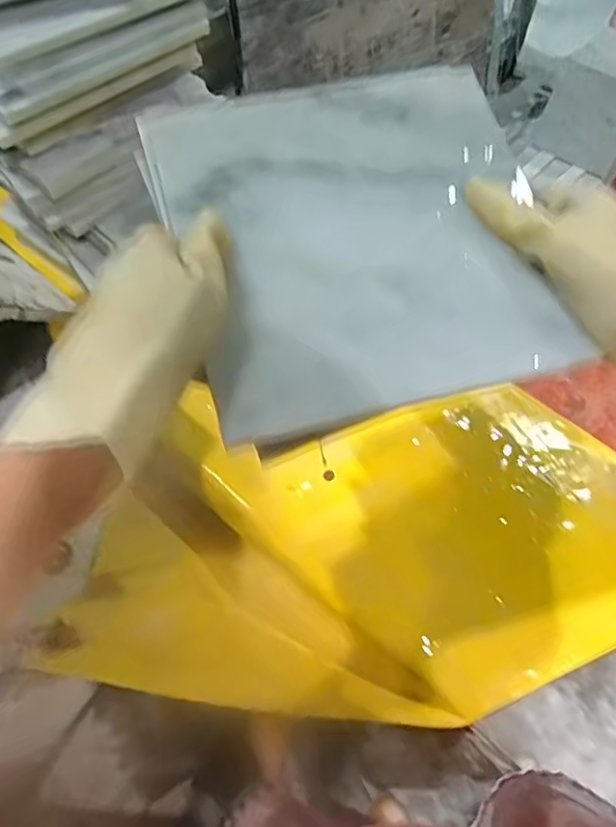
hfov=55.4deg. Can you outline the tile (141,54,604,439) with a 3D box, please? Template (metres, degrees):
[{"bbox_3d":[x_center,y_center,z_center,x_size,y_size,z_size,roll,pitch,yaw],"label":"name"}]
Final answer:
[{"bbox_3d":[0.030,-0.099,0.315,0.195,0.009,0.201,-14,73,-10],"label":"tile"}]

